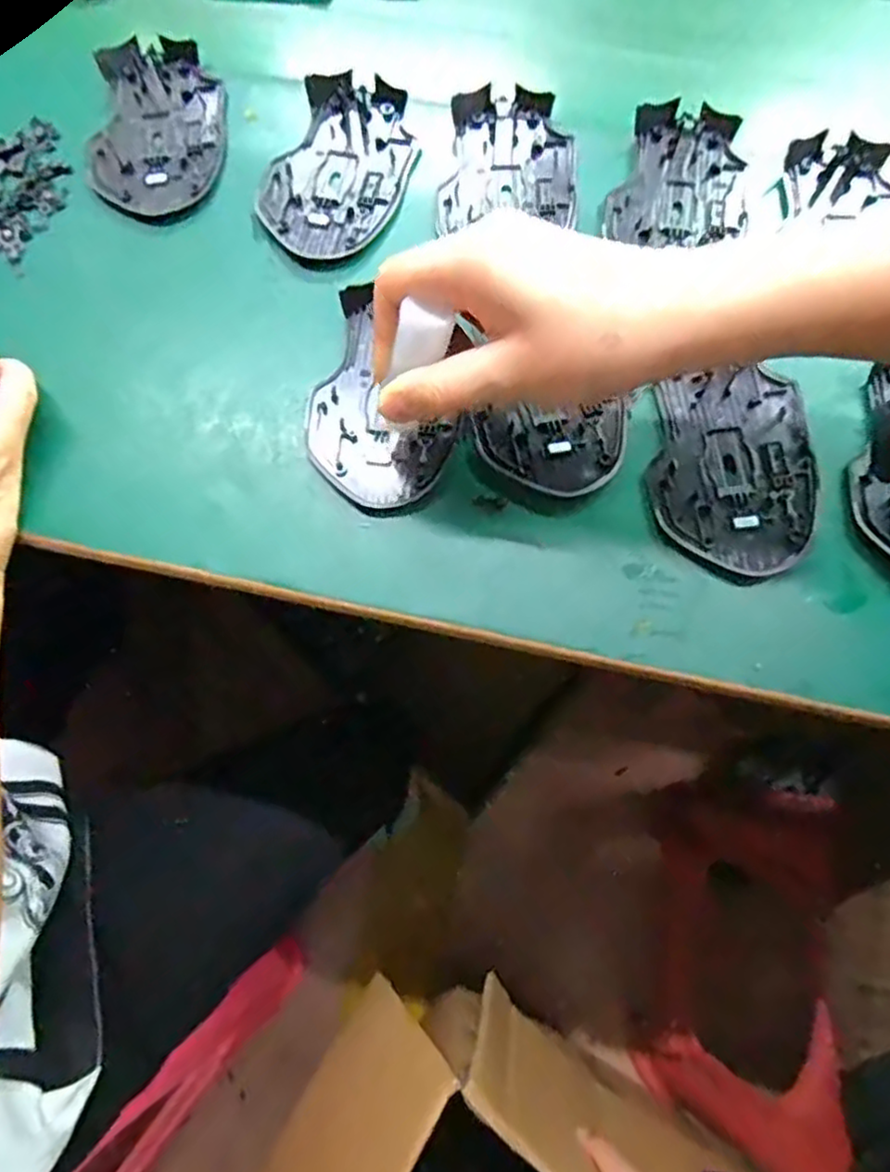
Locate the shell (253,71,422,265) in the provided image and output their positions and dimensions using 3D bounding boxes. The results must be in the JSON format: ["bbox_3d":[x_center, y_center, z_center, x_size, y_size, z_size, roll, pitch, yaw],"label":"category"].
[{"bbox_3d":[-0.057,-0.228,0.363,0.072,0.014,0.113,20,72,6],"label":"shell"}]

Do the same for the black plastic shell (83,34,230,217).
[{"bbox_3d":[-0.161,-0.258,0.373,0.073,0.014,0.112,-5,71,-2],"label":"black plastic shell"}]

